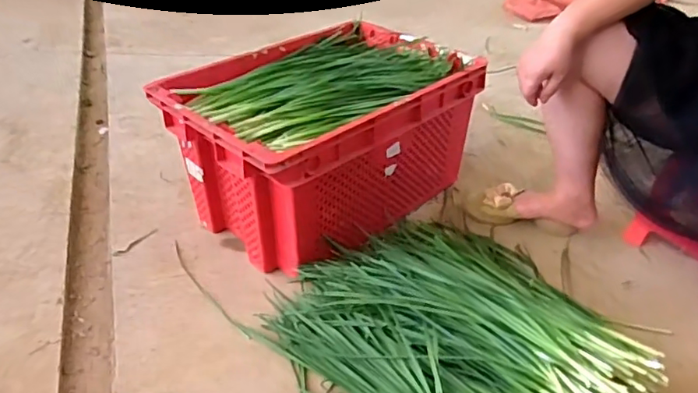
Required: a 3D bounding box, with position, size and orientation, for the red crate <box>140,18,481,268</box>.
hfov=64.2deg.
[{"bbox_3d":[-0.058,-0.128,1.252,0.407,0.314,0.612,28,44,35],"label":"red crate"}]

